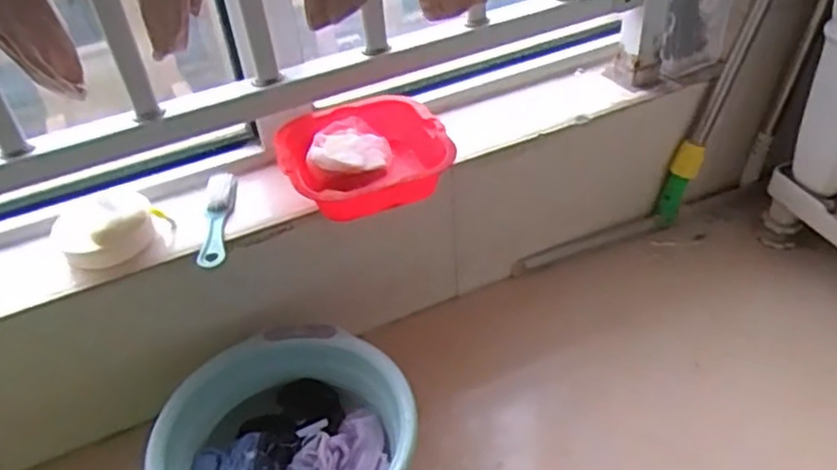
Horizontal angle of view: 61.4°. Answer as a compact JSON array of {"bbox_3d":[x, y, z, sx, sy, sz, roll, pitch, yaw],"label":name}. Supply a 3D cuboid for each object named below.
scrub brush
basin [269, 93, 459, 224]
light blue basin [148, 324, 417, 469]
[{"bbox_3d":[-0.227,-0.020,0.790,0.028,0.034,0.145,-4,40,2],"label":"scrub brush"},{"bbox_3d":[-0.067,-0.094,0.844,0.193,0.059,0.177,-18,41,-13],"label":"basin"},{"bbox_3d":[-0.136,0.240,0.755,0.253,0.114,0.250,-4,40,3],"label":"light blue basin"}]

